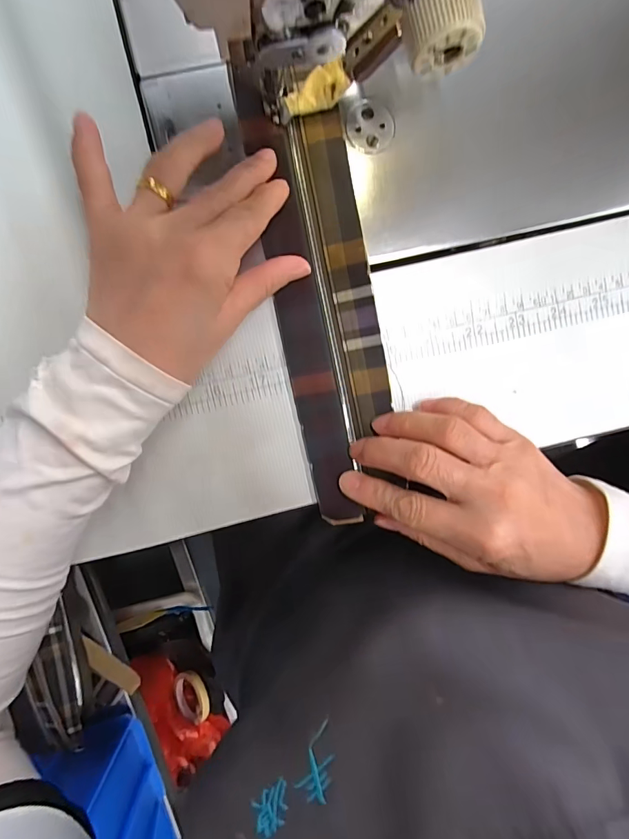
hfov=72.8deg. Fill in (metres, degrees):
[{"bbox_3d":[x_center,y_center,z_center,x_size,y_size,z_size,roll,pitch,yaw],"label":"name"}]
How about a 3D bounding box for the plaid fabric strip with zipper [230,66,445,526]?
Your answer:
[{"bbox_3d":[0.006,-0.061,0.232,0.056,0.012,0.236,-9,95,-4],"label":"plaid fabric strip with zipper"}]

